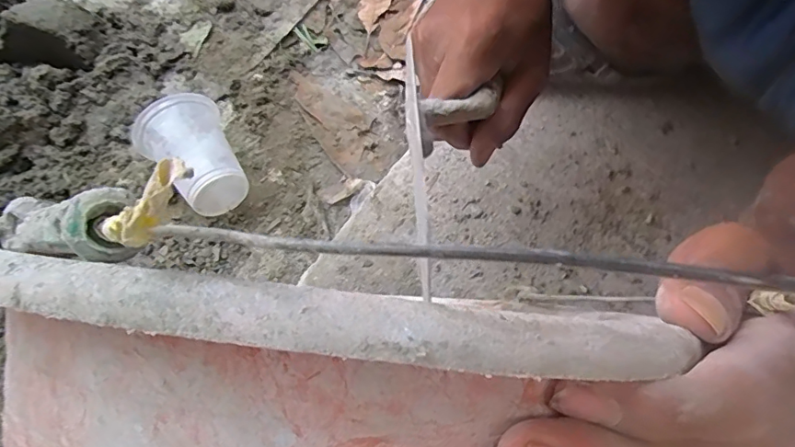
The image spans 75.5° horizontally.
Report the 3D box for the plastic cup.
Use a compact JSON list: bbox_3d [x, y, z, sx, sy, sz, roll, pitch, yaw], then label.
[{"bbox_3d":[-0.201,-0.063,0.516,0.084,0.074,0.109,-31,71,-14],"label":"plastic cup"}]

